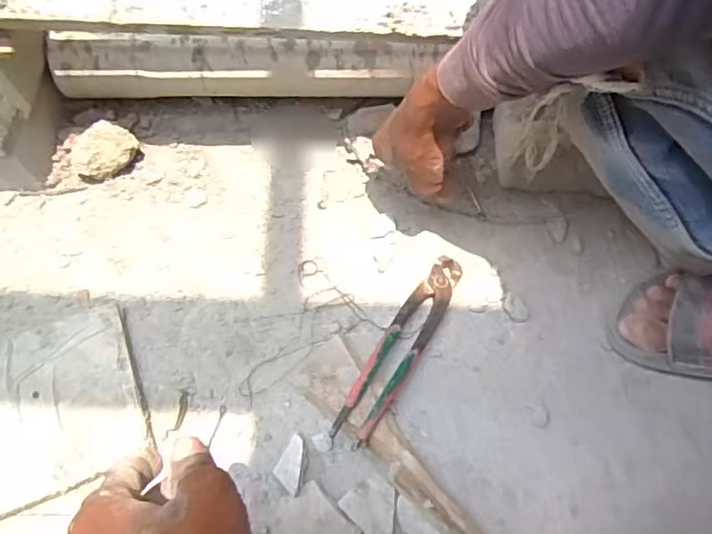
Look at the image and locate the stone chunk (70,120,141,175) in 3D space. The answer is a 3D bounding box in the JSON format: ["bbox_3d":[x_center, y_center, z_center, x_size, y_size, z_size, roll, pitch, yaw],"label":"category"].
[{"bbox_3d":[-0.278,-0.133,0.686,0.069,0.053,0.063,0,64,0],"label":"stone chunk"}]

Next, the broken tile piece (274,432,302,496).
[{"bbox_3d":[-0.059,0.174,0.554,0.025,0.005,0.052,-7,53,21],"label":"broken tile piece"}]

